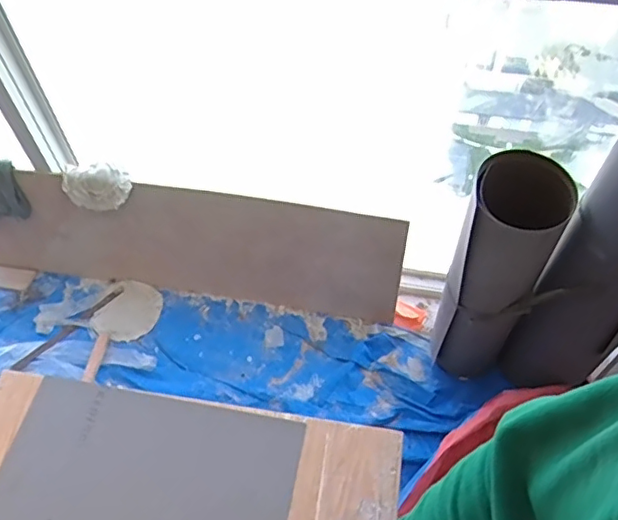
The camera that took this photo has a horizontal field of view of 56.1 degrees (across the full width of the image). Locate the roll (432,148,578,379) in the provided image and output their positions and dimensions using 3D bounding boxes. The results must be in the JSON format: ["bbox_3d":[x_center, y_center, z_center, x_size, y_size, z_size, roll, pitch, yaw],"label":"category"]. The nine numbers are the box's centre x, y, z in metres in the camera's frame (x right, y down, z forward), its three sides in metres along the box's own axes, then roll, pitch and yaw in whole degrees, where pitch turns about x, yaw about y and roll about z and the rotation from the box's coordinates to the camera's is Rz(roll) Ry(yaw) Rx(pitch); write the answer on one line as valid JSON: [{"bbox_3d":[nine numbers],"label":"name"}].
[{"bbox_3d":[0.415,0.037,1.308,0.171,0.663,0.184,-1,54,1],"label":"roll"}]

